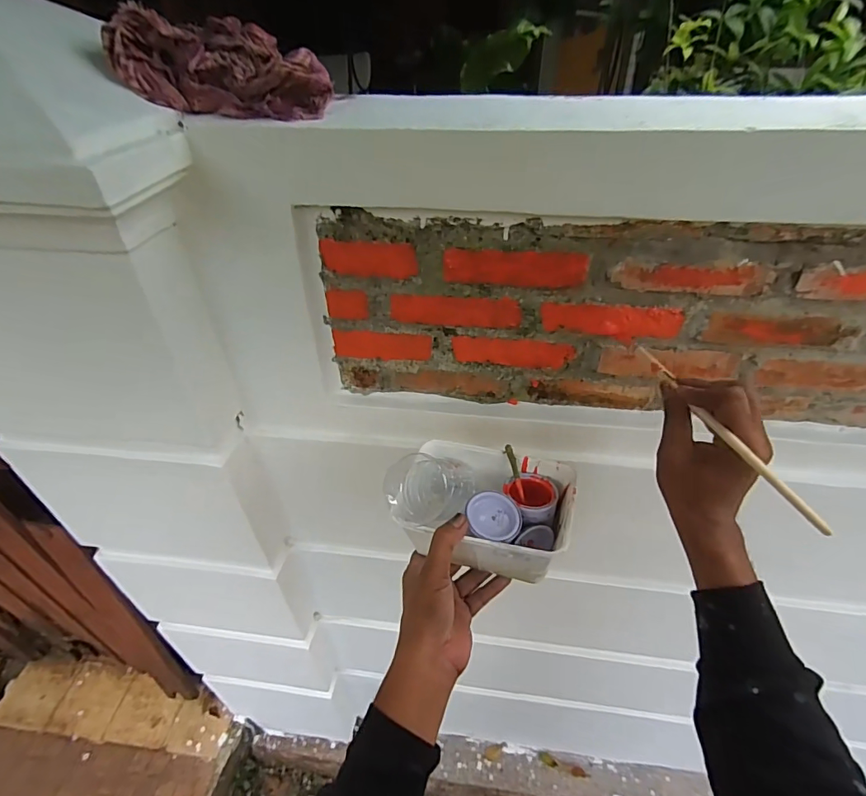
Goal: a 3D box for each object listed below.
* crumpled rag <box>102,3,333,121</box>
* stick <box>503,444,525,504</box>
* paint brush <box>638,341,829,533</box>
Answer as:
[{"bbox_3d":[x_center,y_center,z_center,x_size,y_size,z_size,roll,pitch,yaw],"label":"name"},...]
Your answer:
[{"bbox_3d":[-0.207,-0.328,0.463,0.213,0.071,0.096,15,41,0],"label":"crumpled rag"},{"bbox_3d":[0.090,0.082,0.504,0.008,0.009,0.063,-11,76,-12],"label":"stick"},{"bbox_3d":[0.228,0.015,0.385,0.007,0.011,0.247,-4,33,-3],"label":"paint brush"}]

